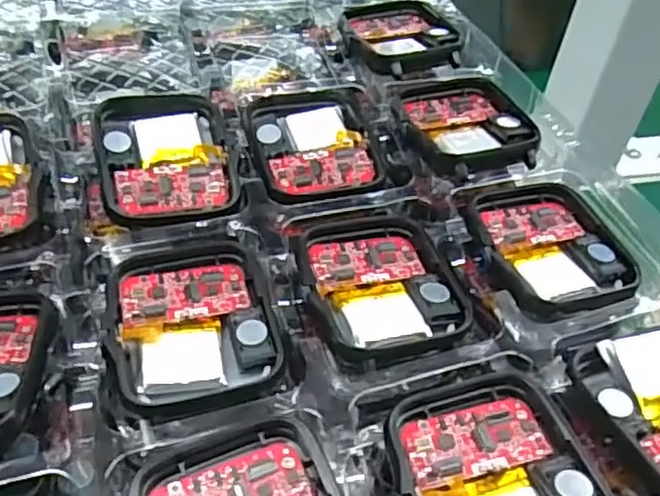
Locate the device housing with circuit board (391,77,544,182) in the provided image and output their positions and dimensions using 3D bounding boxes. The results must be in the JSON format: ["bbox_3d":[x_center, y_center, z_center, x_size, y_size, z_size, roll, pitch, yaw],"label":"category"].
[{"bbox_3d":[0.041,-0.039,0.213,0.038,0.011,0.049,-6,46,-14],"label":"device housing with circuit board"}]

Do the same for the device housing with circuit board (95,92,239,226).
[{"bbox_3d":[-0.048,-0.027,0.192,0.036,0.005,0.042,-8,64,-21],"label":"device housing with circuit board"}]

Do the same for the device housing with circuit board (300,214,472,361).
[{"bbox_3d":[0.013,0.009,0.171,0.039,0.005,0.042,-7,46,-14],"label":"device housing with circuit board"}]

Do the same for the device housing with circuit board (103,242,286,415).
[{"bbox_3d":[-0.033,0.018,0.159,0.037,0.007,0.045,-8,46,-16],"label":"device housing with circuit board"}]

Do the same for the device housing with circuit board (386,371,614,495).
[{"bbox_3d":[0.033,0.045,0.134,0.036,0.008,0.044,-9,46,-16],"label":"device housing with circuit board"}]

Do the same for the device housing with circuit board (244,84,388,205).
[{"bbox_3d":[-0.004,-0.033,0.205,0.039,0.006,0.046,-6,46,-13],"label":"device housing with circuit board"}]

